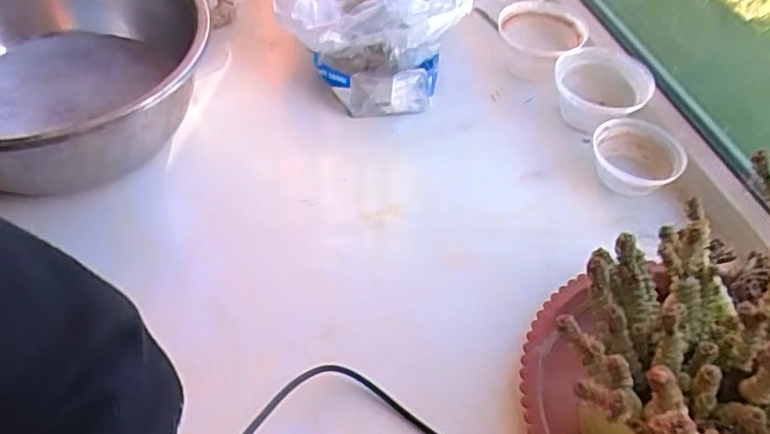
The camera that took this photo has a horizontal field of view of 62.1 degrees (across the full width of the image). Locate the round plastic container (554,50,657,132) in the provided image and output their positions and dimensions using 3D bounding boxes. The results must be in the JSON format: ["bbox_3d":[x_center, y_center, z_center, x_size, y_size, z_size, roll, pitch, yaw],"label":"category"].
[{"bbox_3d":[0.229,-0.132,0.671,0.094,0.050,0.096,3,49,-3],"label":"round plastic container"}]

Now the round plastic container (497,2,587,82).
[{"bbox_3d":[0.172,-0.197,0.721,0.092,0.049,0.105,20,52,12],"label":"round plastic container"}]

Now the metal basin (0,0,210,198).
[{"bbox_3d":[-0.292,-0.138,0.595,0.285,0.111,0.256,24,52,15],"label":"metal basin"}]

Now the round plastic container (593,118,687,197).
[{"bbox_3d":[0.243,-0.059,0.618,0.079,0.036,0.079,3,49,-3],"label":"round plastic container"}]

